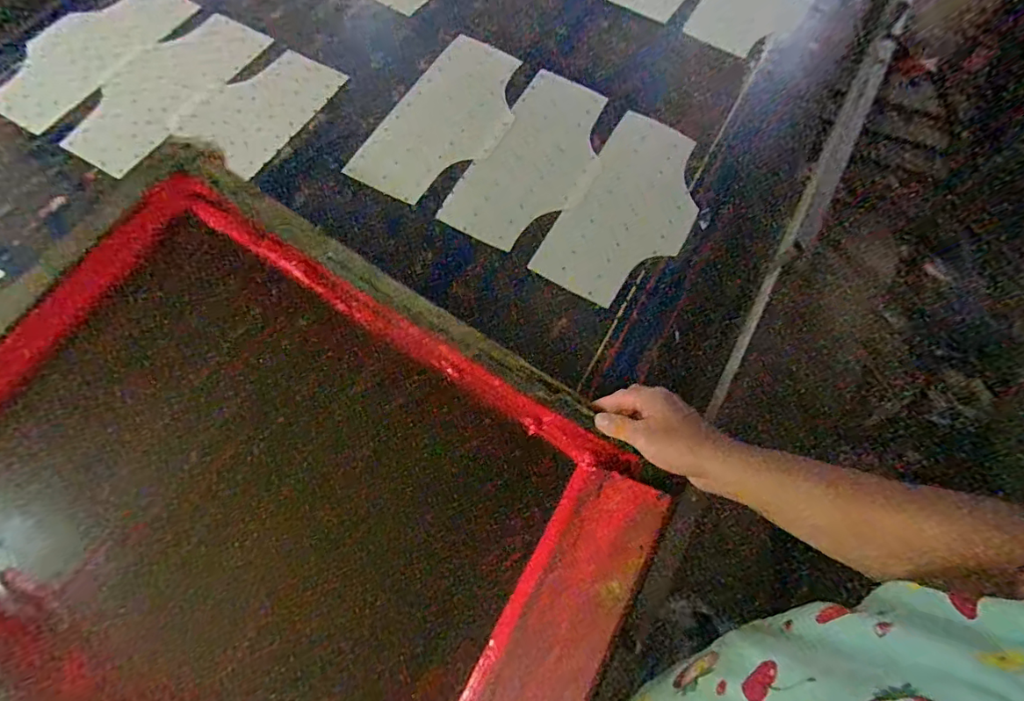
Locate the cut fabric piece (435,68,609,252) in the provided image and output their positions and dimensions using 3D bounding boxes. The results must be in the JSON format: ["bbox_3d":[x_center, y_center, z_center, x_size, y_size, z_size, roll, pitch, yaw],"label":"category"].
[{"bbox_3d":[0.038,-0.278,0.723,0.154,0.009,0.308,27,73,9],"label":"cut fabric piece"}]

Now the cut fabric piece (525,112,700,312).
[{"bbox_3d":[0.170,-0.200,0.701,0.159,0.011,0.311,30,72,6],"label":"cut fabric piece"}]

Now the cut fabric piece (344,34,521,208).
[{"bbox_3d":[-0.095,-0.344,0.742,0.161,0.007,0.308,28,71,12],"label":"cut fabric piece"}]

